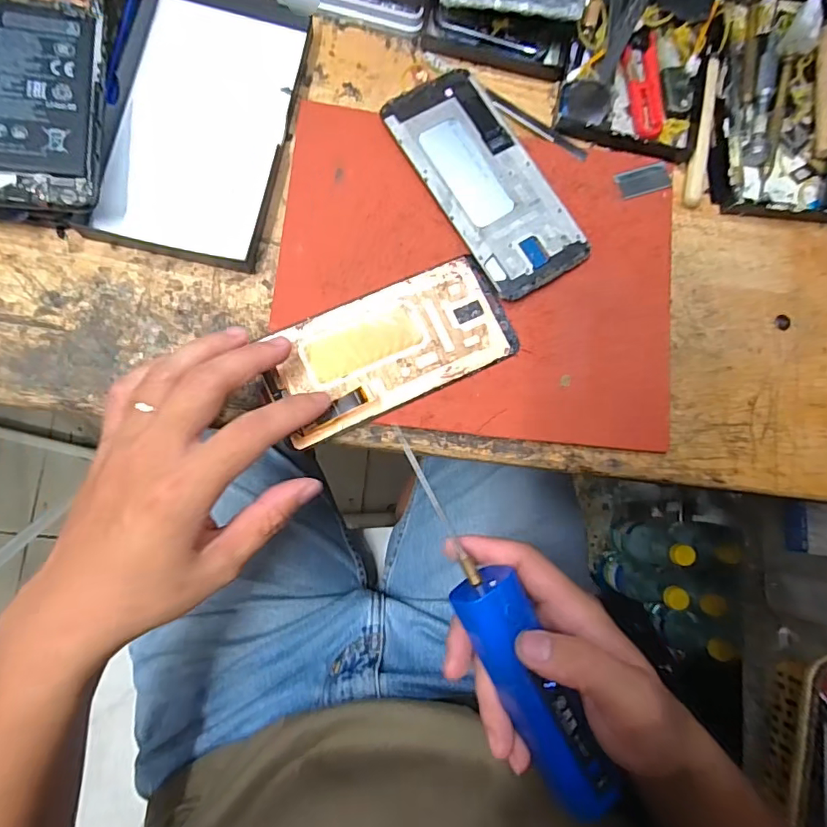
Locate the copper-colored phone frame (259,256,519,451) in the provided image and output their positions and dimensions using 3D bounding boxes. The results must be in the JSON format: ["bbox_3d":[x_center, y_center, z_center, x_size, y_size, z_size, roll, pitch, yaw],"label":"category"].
[{"bbox_3d":[-0.012,-0.041,0.299,0.146,0.013,0.071,-25,85,-10],"label":"copper-colored phone frame"}]

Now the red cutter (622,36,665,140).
[{"bbox_3d":[0.160,-0.228,0.349,0.023,0.009,0.076,-2,87,-7],"label":"red cutter"}]

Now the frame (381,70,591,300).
[{"bbox_3d":[0.046,-0.148,0.320,0.067,0.011,0.150,-33,91,-8],"label":"frame"}]

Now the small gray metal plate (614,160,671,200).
[{"bbox_3d":[0.159,-0.160,0.344,0.039,0.004,0.020,-20,82,-4],"label":"small gray metal plate"}]

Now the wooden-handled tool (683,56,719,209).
[{"bbox_3d":[0.200,-0.195,0.346,0.014,0.007,0.102,8,86,-6],"label":"wooden-handled tool"}]

